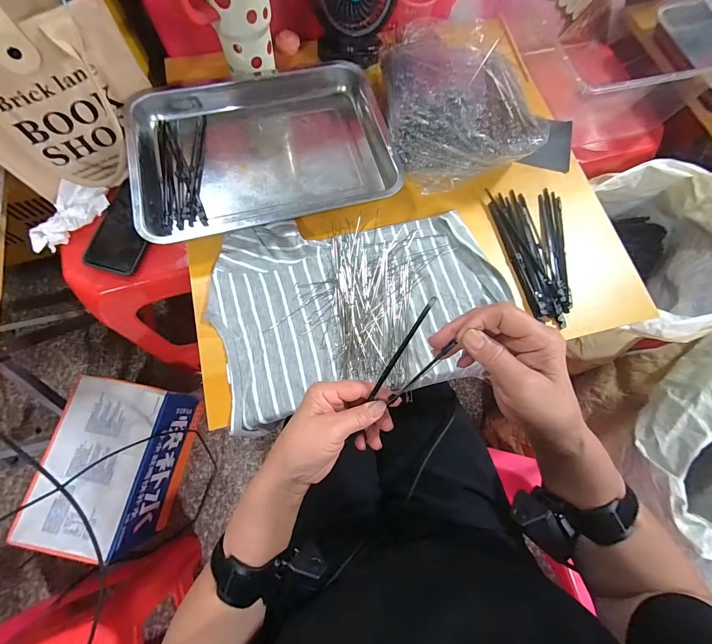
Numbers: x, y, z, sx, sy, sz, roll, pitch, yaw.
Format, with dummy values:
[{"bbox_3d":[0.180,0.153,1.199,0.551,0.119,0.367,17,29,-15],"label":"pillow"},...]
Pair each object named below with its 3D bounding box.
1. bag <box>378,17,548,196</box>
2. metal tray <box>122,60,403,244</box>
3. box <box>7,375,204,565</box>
[{"bbox_3d":[0.146,-0.310,0.458,0.197,0.107,0.233,-2,73,-2],"label":"bag"},{"bbox_3d":[-0.130,-0.252,0.464,0.339,0.038,0.264,-10,74,-5],"label":"metal tray"},{"bbox_3d":[-0.539,0.317,0.760,0.208,0.197,0.332,11,73,0],"label":"box"}]

